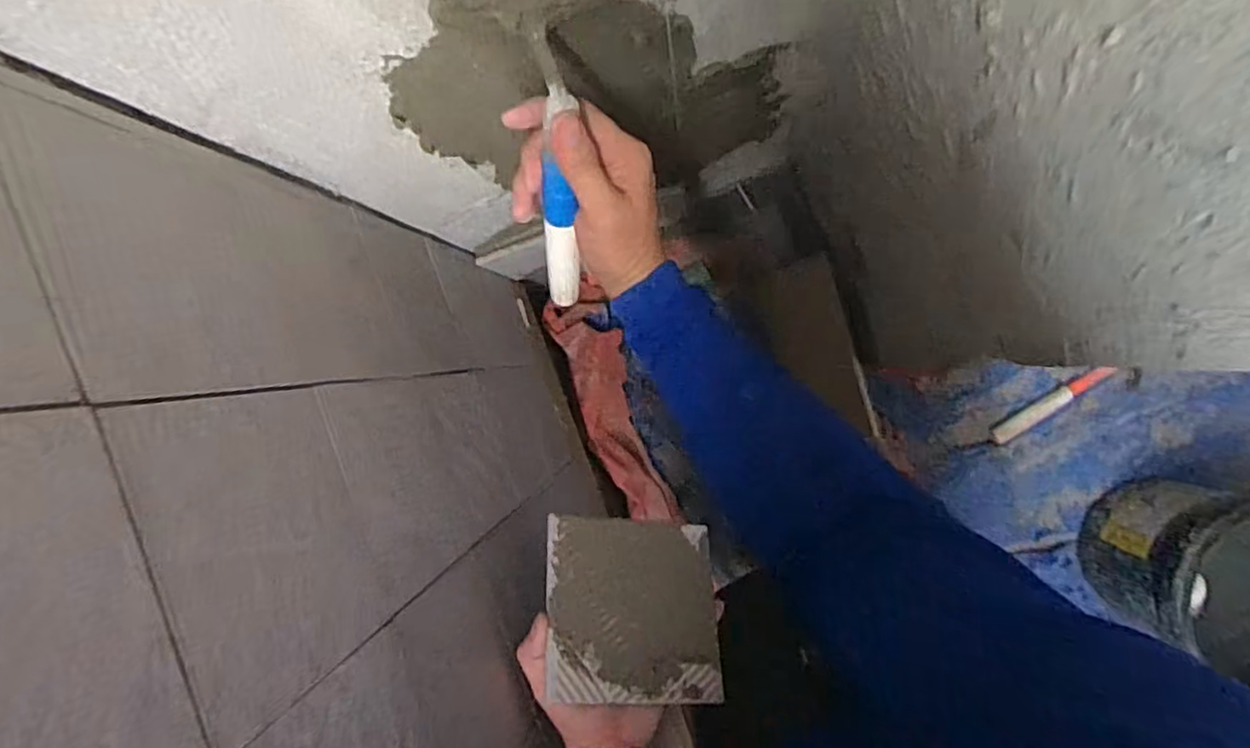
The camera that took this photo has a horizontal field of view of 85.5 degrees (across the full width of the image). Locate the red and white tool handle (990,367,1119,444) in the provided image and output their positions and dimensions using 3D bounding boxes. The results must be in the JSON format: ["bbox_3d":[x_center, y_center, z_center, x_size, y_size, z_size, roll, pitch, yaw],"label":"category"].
[{"bbox_3d":[0.823,0.057,1.305,0.244,0.018,0.035,-33,85,7],"label":"red and white tool handle"}]

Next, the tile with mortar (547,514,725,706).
[{"bbox_3d":[0.007,0.196,0.574,0.147,0.016,0.144,7,62,-14],"label":"tile with mortar"}]

